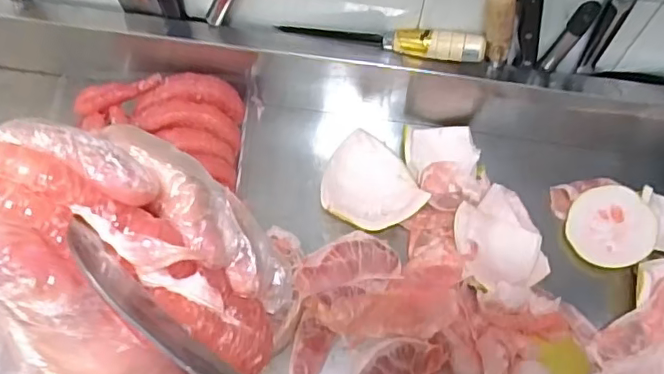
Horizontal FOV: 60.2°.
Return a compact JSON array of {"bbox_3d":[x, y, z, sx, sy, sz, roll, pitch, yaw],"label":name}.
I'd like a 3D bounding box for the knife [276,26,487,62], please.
[{"bbox_3d":[0.049,-0.148,0.569,0.201,0.021,0.022,11,65,19],"label":"knife"}]

